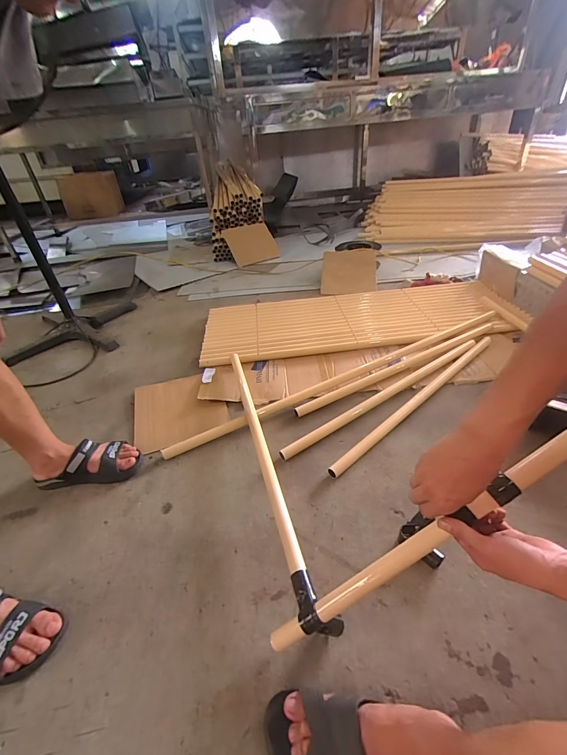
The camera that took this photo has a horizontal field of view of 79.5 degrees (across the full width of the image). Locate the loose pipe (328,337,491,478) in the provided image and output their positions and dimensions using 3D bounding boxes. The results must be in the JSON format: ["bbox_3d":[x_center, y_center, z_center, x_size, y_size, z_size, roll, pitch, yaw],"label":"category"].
[{"bbox_3d":[0.397,0.048,0.964,0.767,0.028,0.028,-31,43,-29],"label":"loose pipe"}]

